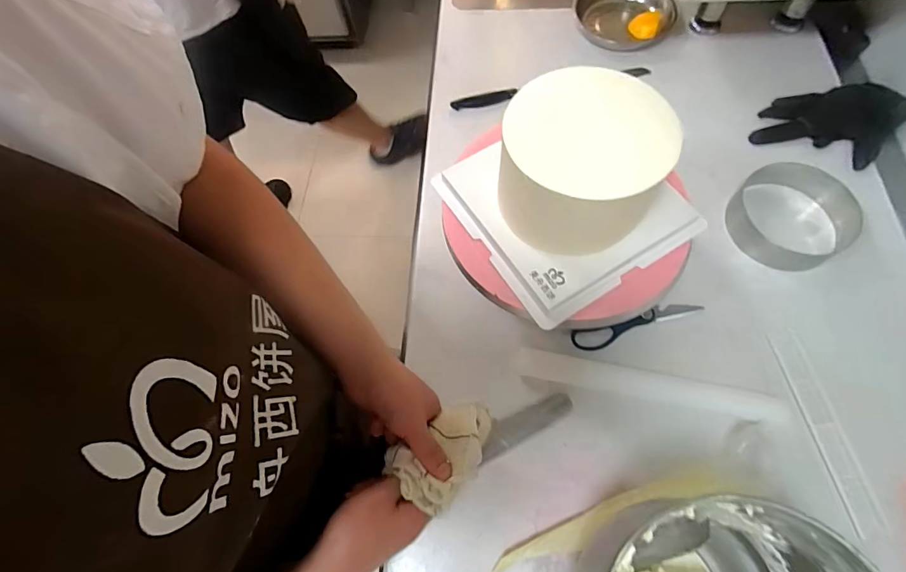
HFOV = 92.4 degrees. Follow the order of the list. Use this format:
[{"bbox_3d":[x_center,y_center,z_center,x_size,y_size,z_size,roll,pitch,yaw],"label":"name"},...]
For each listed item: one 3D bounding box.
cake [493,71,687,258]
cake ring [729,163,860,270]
[{"bbox_3d":[0.130,-0.129,0.456,0.154,0.112,0.156,7,67,8],"label":"cake"},{"bbox_3d":[0.494,-0.105,0.638,0.143,0.054,0.160,-32,67,-10],"label":"cake ring"}]

